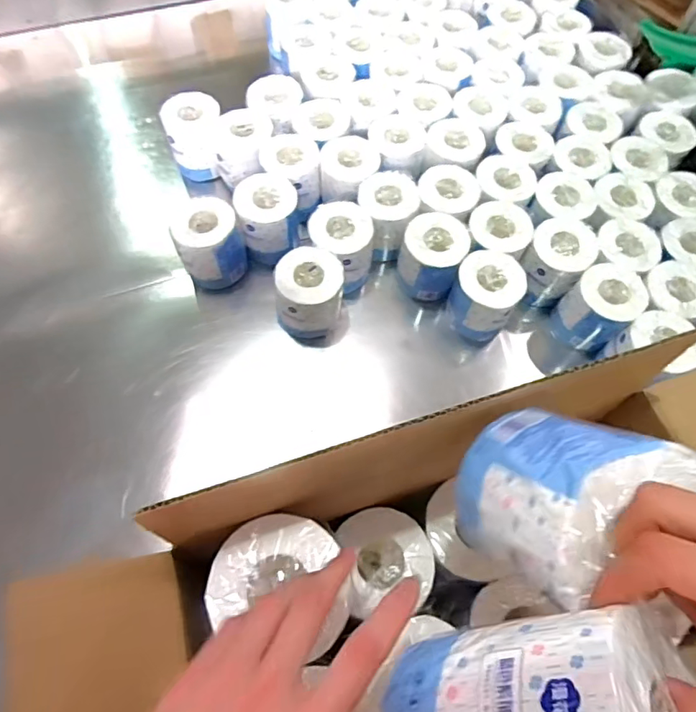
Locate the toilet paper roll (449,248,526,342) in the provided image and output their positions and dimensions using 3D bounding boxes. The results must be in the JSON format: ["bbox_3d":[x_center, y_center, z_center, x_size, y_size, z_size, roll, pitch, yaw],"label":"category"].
[{"bbox_3d":[0.207,-0.087,0.801,0.093,0.121,0.093,1,64,-3],"label":"toilet paper roll"}]

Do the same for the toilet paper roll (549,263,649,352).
[{"bbox_3d":[0.383,-0.068,0.803,0.096,0.115,0.094,1,64,-3],"label":"toilet paper roll"}]

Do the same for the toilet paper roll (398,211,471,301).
[{"bbox_3d":[0.133,-0.155,0.821,0.092,0.107,0.089,1,64,-3],"label":"toilet paper roll"}]

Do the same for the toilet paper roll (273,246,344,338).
[{"bbox_3d":[-0.058,-0.091,0.789,0.102,0.108,0.111,2,64,-3],"label":"toilet paper roll"}]

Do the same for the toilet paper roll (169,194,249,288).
[{"bbox_3d":[-0.218,-0.176,0.821,0.096,0.111,0.099,1,64,-3],"label":"toilet paper roll"}]

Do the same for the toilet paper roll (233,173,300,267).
[{"bbox_3d":[-0.129,-0.221,0.850,0.098,0.108,0.108,-5,64,-6],"label":"toilet paper roll"}]

